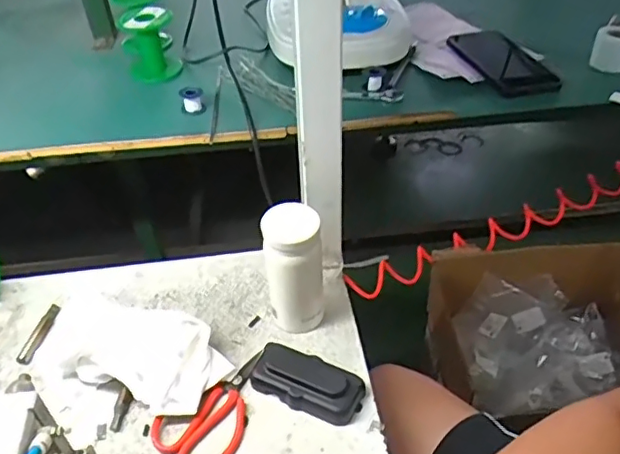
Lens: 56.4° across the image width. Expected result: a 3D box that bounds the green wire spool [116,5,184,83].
[{"bbox_3d":[-0.203,-0.236,0.737,0.064,0.080,0.061,-1,42,1],"label":"green wire spool"}]

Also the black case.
[{"bbox_3d":[-0.002,0.147,0.553,0.105,0.023,0.053,18,46,21],"label":"black case"}]

